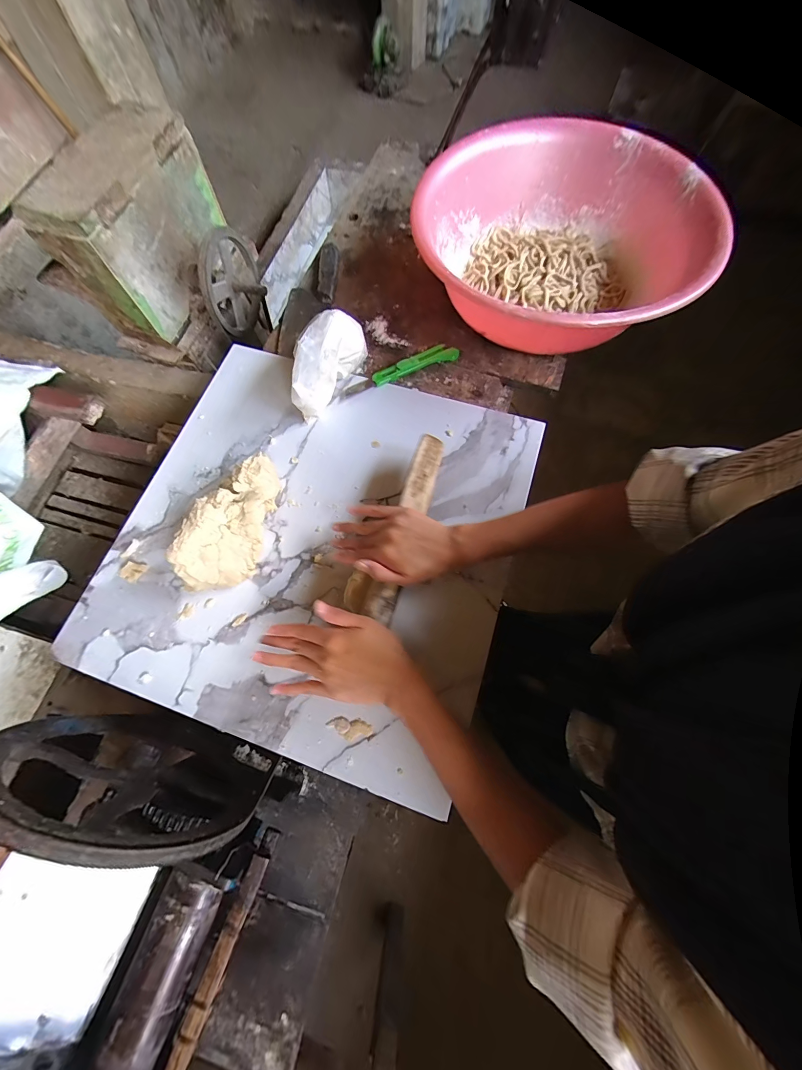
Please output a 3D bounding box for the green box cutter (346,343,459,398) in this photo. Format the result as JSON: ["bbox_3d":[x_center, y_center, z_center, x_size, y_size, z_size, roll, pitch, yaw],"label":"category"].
[{"bbox_3d":[-0.001,-0.251,0.534,0.186,0.018,0.030,-26,72,-9],"label":"green box cutter"}]

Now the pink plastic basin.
[{"bbox_3d":[0.232,-0.426,0.533,0.401,0.137,0.417,0,70,0],"label":"pink plastic basin"}]

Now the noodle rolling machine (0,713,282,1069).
[{"bbox_3d":[-0.298,0.351,0.336,0.290,0.244,0.251,19,71,7],"label":"noodle rolling machine"}]

